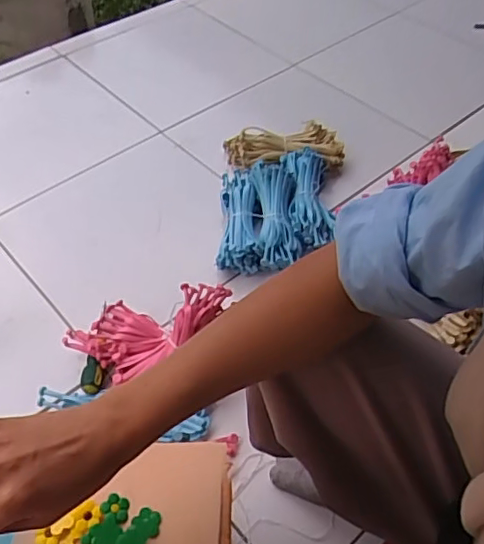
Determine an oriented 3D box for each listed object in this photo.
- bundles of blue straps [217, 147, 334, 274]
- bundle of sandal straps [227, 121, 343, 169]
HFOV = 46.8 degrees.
[{"bbox_3d":[0.062,-0.118,0.968,0.196,0.059,0.253,2,50,0],"label":"bundles of blue straps"},{"bbox_3d":[0.080,-0.237,1.077,0.227,0.064,0.073,-1,51,-1],"label":"bundle of sandal straps"}]

